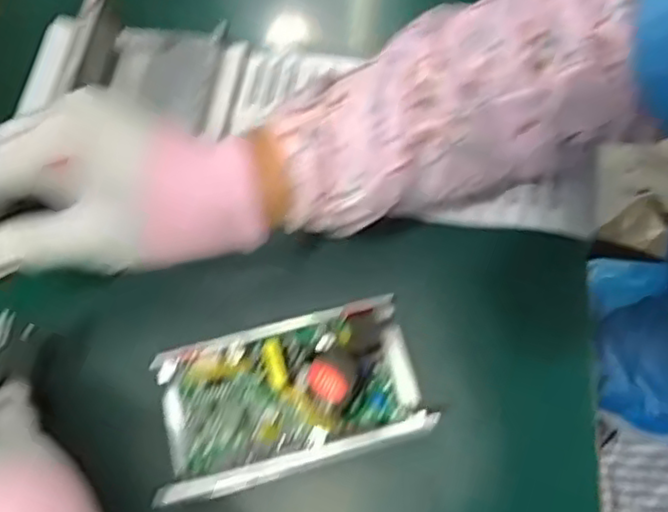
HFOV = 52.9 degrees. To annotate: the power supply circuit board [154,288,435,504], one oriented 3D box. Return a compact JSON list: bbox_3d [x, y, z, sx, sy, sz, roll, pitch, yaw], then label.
[{"bbox_3d":[-0.023,0.065,0.328,0.129,0.046,0.079,-15,67,-4],"label":"power supply circuit board"}]

